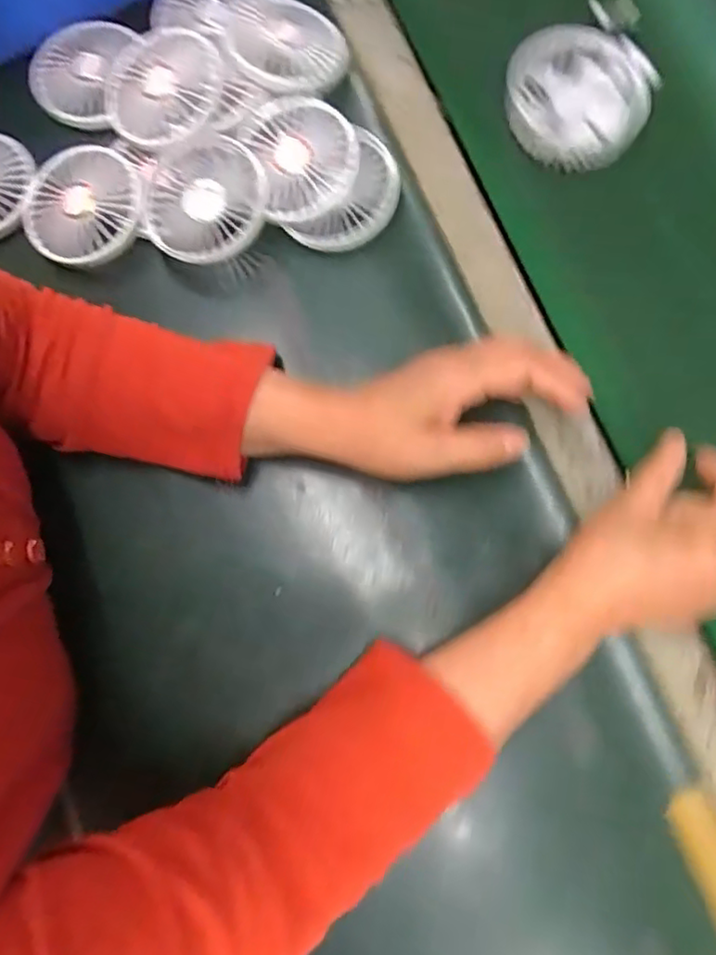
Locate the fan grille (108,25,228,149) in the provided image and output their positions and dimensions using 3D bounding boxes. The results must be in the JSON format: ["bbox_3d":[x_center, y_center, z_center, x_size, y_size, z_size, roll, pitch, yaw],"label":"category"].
[{"bbox_3d":[-0.146,-0.293,0.462,0.089,0.021,0.097,0,78,0],"label":"fan grille"}]

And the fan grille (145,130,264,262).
[{"bbox_3d":[-0.111,-0.200,0.446,0.087,0.013,0.096,-6,78,-1],"label":"fan grille"}]

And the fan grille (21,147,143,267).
[{"bbox_3d":[-0.202,-0.199,0.456,0.088,0.018,0.086,0,78,0],"label":"fan grille"}]

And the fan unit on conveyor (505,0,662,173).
[{"bbox_3d":[0.177,-0.297,0.467,0.101,0.042,0.133,38,81,7],"label":"fan unit on conveyor"}]

